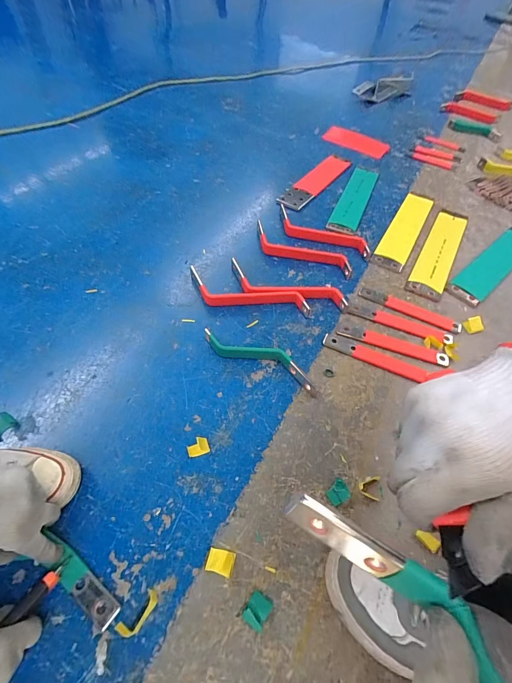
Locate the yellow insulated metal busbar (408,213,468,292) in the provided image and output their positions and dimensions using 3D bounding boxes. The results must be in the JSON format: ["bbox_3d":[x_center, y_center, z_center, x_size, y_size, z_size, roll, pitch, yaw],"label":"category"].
[{"bbox_3d":[0.489,-0.251,0.844,0.082,0.011,0.348,28,57,14],"label":"yellow insulated metal busbar"}]

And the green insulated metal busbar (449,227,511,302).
[{"bbox_3d":[0.628,-0.212,0.829,0.362,0.010,0.080,-35,64,-26],"label":"green insulated metal busbar"}]

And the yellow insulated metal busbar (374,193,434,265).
[{"bbox_3d":[0.425,-0.328,0.894,0.078,0.022,0.354,28,57,14],"label":"yellow insulated metal busbar"}]

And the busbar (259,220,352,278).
[{"bbox_3d":[0.106,-0.221,0.784,0.269,0.034,0.089,28,57,14],"label":"busbar"}]

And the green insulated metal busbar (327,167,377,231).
[{"bbox_3d":[0.306,-0.445,0.974,0.082,0.006,0.330,22,56,10],"label":"green insulated metal busbar"}]

